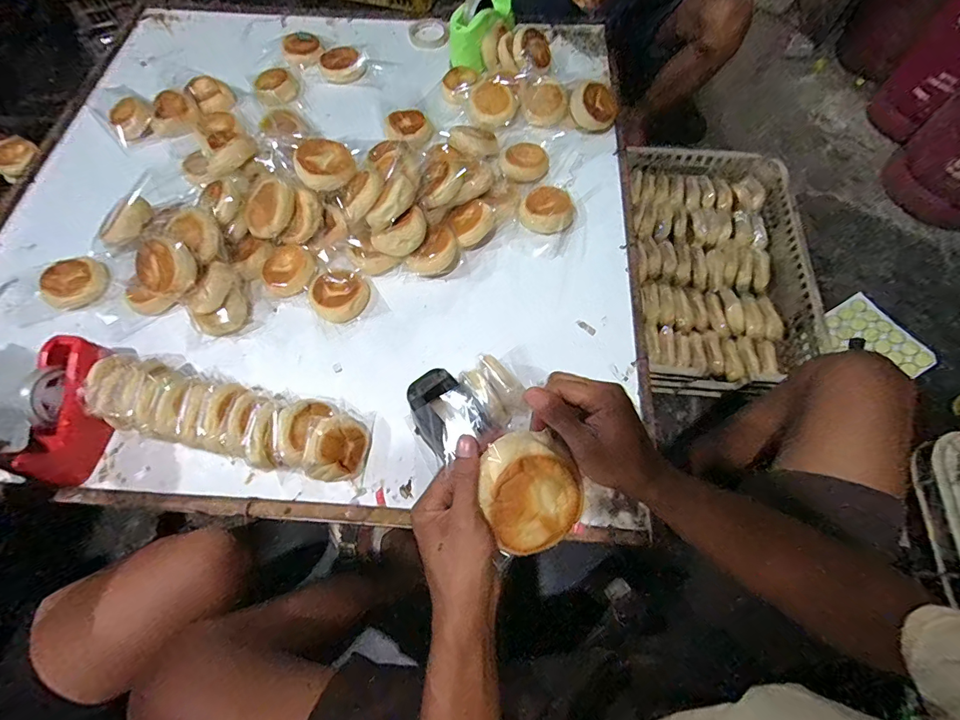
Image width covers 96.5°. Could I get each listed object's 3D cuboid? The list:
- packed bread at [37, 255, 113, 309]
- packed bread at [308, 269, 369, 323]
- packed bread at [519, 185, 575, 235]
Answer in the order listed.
[{"bbox_3d":[-0.717,-0.137,0.760,0.098,0.033,0.100,22,68,11],"label":"packed bread"},{"bbox_3d":[-0.239,-0.113,0.737,0.093,0.026,0.085,0,66,1],"label":"packed bread"},{"bbox_3d":[0.124,-0.277,0.791,0.096,0.034,0.094,0,66,1],"label":"packed bread"}]

